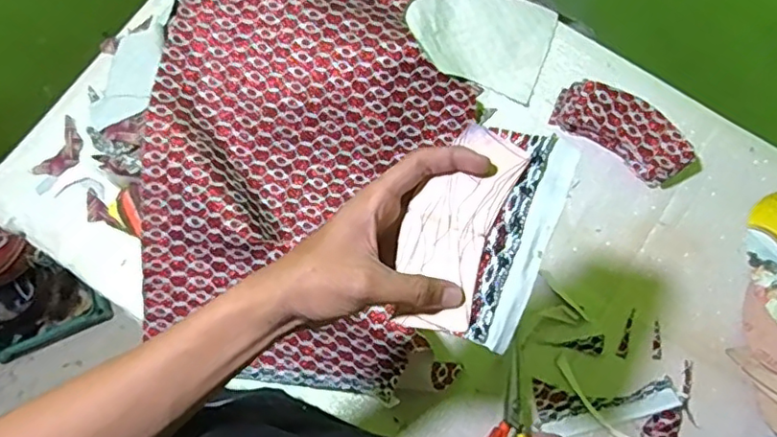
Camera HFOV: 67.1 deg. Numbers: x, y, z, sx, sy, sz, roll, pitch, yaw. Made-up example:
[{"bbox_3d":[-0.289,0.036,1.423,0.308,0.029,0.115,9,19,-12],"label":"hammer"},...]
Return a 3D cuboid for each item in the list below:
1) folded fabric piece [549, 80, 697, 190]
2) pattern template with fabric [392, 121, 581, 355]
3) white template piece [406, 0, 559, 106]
[{"bbox_3d":[0.275,-0.106,0.690,0.156,0.043,0.065,38,78,9],"label":"folded fabric piece"},{"bbox_3d":[0.057,0.006,0.371,0.087,0.018,0.137,21,76,5],"label":"pattern template with fabric"},{"bbox_3d":[0.114,-0.231,0.727,0.180,0.016,0.131,17,81,-13],"label":"white template piece"}]

